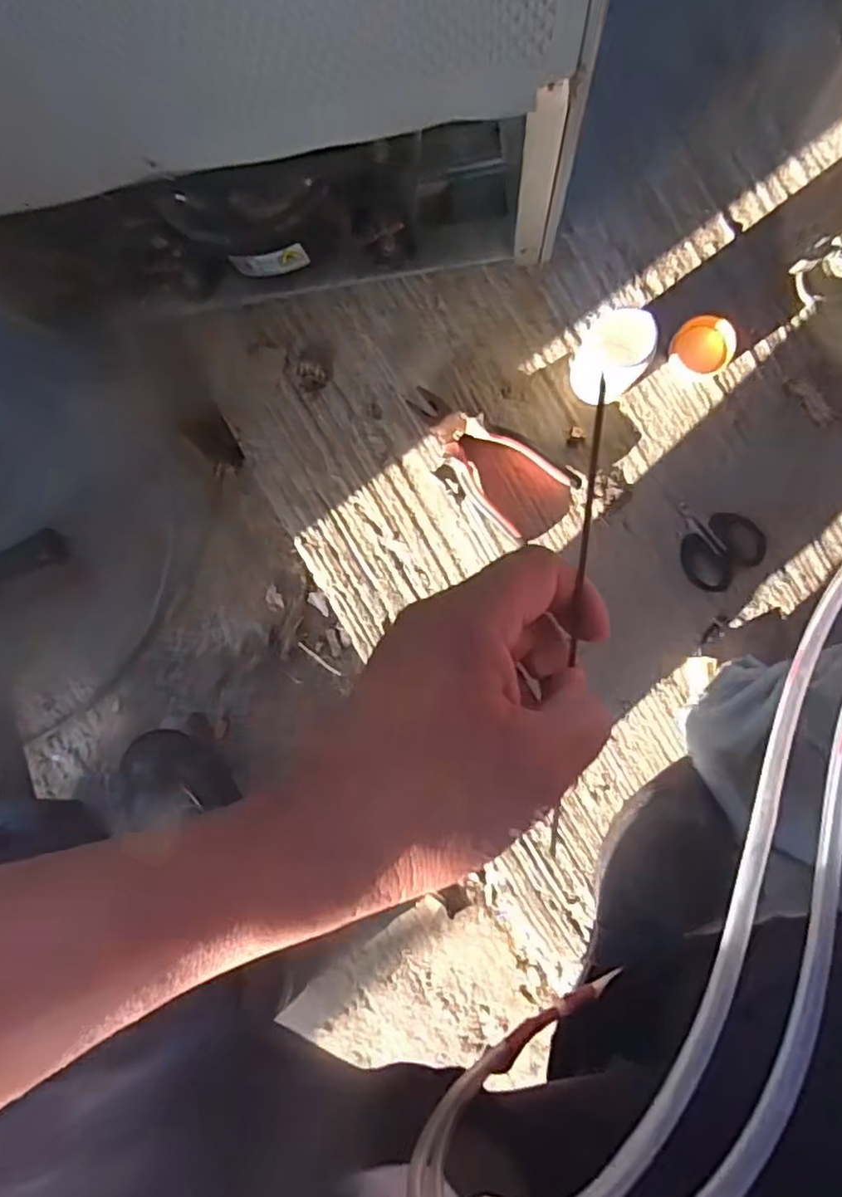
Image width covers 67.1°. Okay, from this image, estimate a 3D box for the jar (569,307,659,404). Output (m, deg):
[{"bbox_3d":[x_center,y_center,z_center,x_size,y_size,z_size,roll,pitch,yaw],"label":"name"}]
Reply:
[{"bbox_3d":[0.146,-0.185,0.490,0.052,0.103,0.048,1,96,6],"label":"jar"}]

